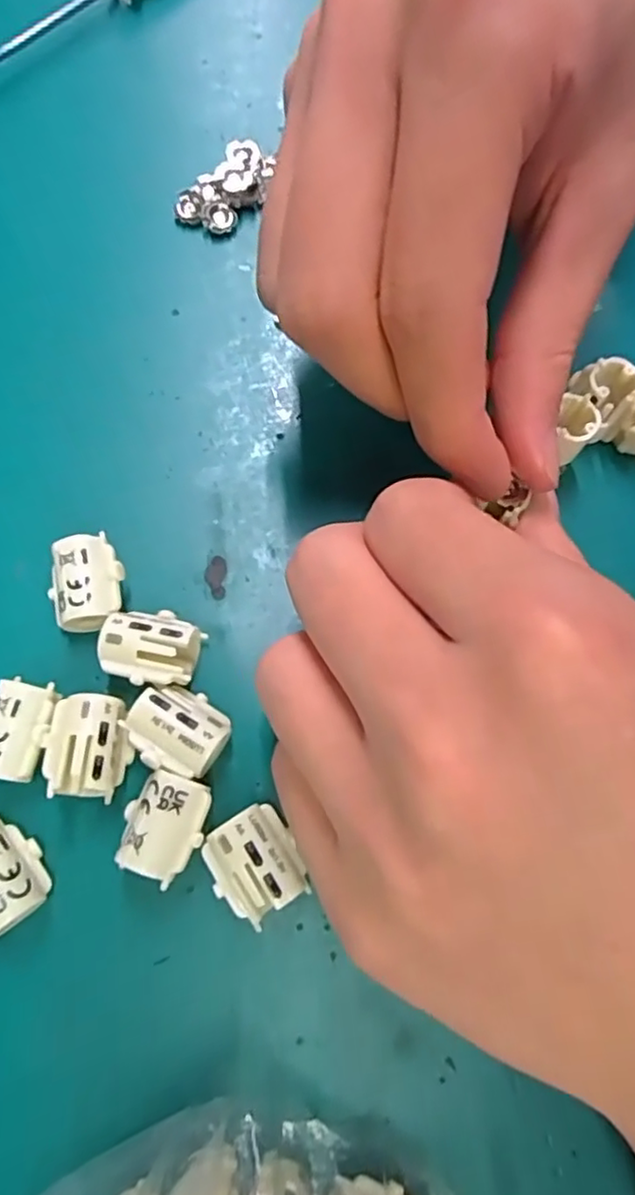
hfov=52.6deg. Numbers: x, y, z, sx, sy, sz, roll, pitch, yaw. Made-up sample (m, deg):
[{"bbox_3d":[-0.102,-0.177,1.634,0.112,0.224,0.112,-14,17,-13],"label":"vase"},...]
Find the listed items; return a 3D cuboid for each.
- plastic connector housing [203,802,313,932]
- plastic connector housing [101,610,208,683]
[{"bbox_3d":[-0.014,0.059,0.142,0.018,0.008,0.021,-30,76,-9],"label":"plastic connector housing"},{"bbox_3d":[-0.040,0.013,0.159,0.023,0.014,0.017,8,74,2],"label":"plastic connector housing"}]

